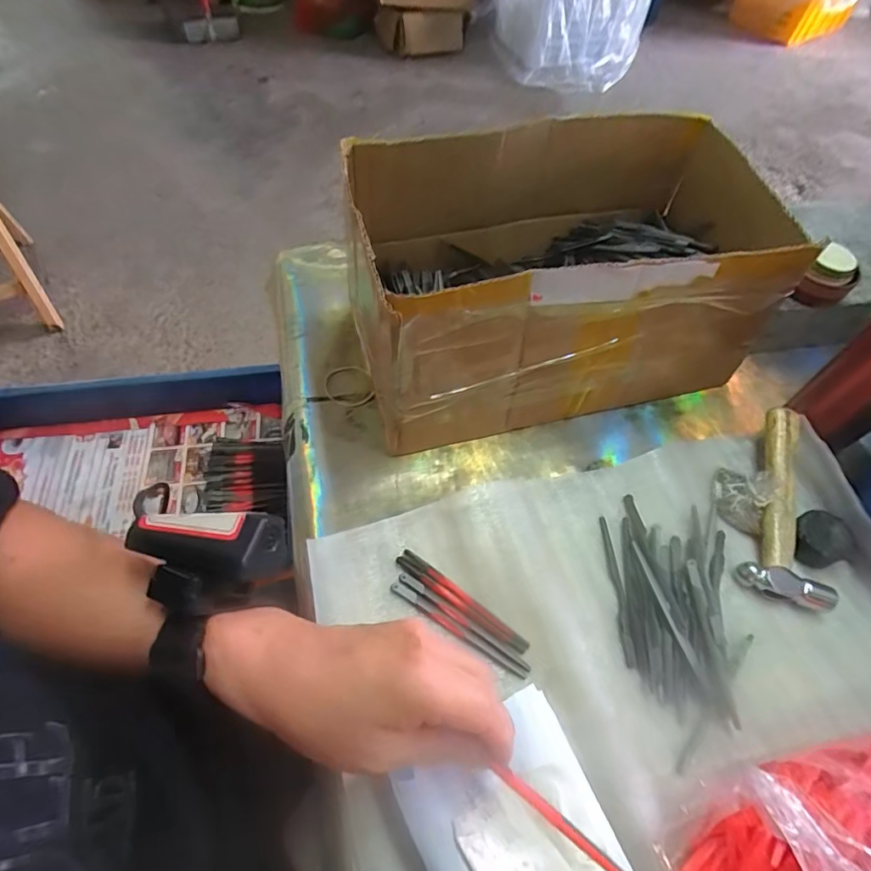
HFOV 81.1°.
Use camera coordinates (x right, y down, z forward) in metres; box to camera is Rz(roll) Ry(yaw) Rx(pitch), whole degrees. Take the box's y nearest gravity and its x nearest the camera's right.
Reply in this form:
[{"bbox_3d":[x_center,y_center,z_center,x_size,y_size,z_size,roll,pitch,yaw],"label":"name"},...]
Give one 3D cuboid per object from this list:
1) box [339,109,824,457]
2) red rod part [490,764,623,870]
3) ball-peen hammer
[{"bbox_3d":[0.098,-0.131,0.421,0.314,0.148,0.188,-12,61,-11],"label":"box"},{"bbox_3d":[0.058,0.165,0.211,0.073,0.005,0.005,27,60,31],"label":"red rod part"},{"bbox_3d":[0.274,0.052,0.391,0.059,0.034,0.152,20,60,8],"label":"ball-peen hammer"}]

